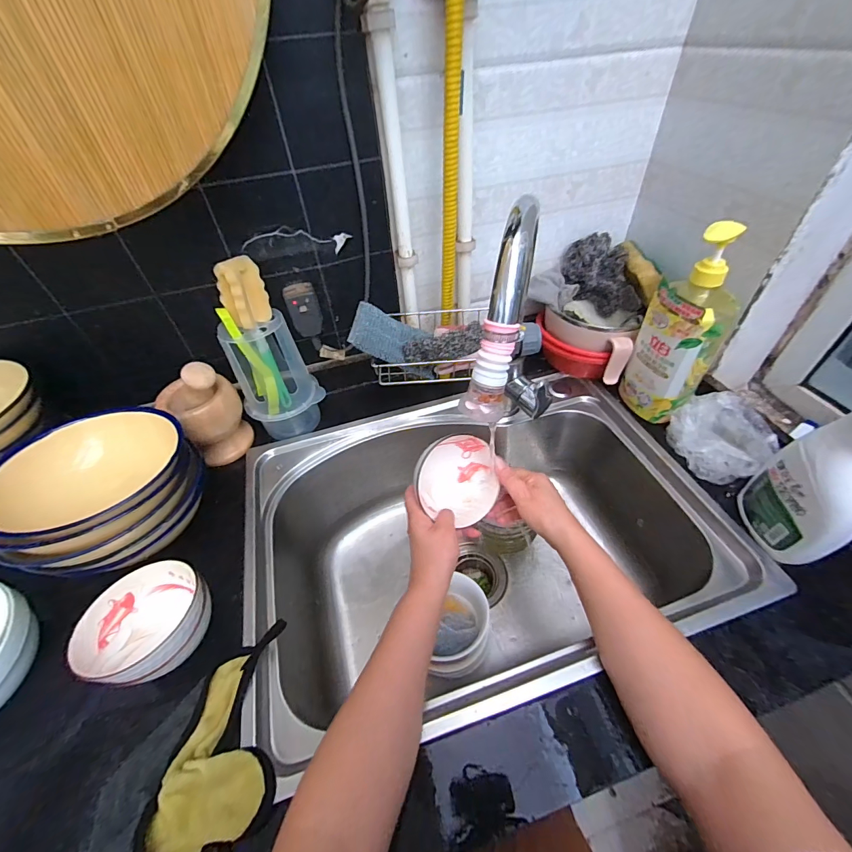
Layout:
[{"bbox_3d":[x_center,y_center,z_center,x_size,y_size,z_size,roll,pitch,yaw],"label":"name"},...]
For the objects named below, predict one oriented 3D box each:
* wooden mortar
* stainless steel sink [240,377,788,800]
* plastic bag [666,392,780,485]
[{"bbox_3d":[-0.318,-0.023,0.562,0.093,0.154,0.089,-31,52,-22],"label":"wooden mortar"},{"bbox_3d":[0.066,0.172,0.589,0.576,0.221,0.409,-16,48,-10],"label":"stainless steel sink"},{"bbox_3d":[0.398,0.011,0.531,0.086,0.067,0.111,-10,47,-4],"label":"plastic bag"}]

